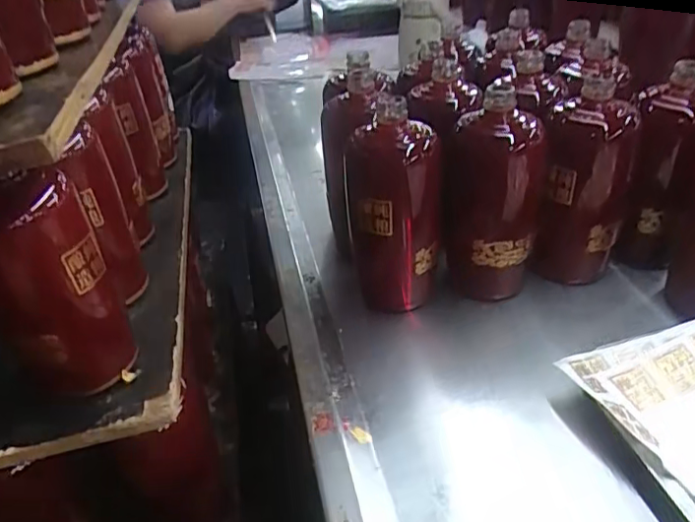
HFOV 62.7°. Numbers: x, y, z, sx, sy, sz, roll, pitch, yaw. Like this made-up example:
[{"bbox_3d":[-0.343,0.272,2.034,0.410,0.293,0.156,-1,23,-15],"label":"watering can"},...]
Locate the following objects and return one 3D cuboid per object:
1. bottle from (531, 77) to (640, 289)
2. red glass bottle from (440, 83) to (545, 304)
[{"bbox_3d":[0.219,-0.068,0.531,0.074,0.179,0.075,8,37,22],"label":"bottle"},{"bbox_3d":[0.131,-0.056,0.520,0.084,0.178,0.073,-2,34,8],"label":"red glass bottle"}]

